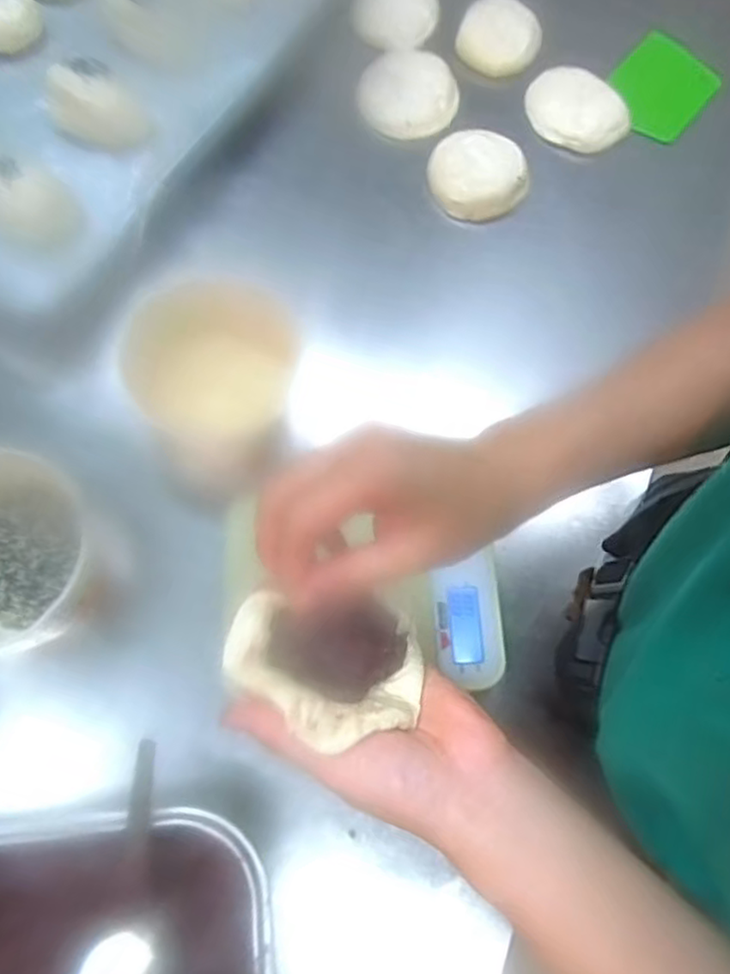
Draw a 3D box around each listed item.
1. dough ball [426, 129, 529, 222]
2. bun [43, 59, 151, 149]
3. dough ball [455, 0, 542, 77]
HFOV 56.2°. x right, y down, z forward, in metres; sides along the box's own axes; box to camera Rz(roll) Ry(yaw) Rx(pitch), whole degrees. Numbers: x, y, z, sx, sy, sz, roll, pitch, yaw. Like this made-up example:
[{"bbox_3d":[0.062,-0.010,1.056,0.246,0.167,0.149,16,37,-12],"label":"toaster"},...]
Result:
[{"bbox_3d":[0.102,-0.282,0.613,0.086,0.027,0.081,1,71,-3],"label":"dough ball"},{"bbox_3d":[-0.236,-0.335,0.601,0.071,0.045,0.058,26,72,6],"label":"bun"},{"bbox_3d":[0.133,-0.445,0.675,0.074,0.030,0.071,1,71,-3],"label":"dough ball"}]

